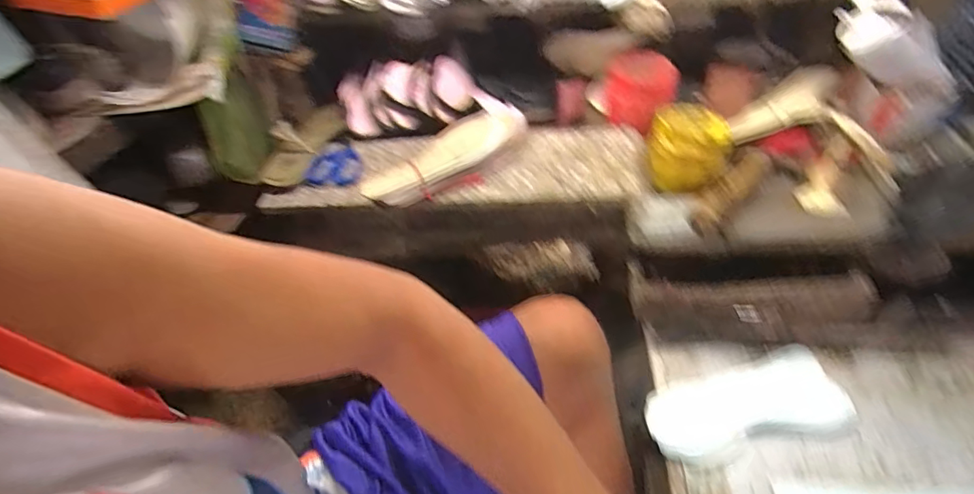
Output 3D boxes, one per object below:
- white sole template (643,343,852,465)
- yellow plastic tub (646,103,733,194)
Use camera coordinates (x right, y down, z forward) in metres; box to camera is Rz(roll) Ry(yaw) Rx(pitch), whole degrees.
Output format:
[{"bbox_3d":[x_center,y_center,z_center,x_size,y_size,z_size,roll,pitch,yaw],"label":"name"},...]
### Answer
[{"bbox_3d":[0.323,0.201,0.643,0.244,0.007,0.103,-16,50,-8],"label":"white sole template"},{"bbox_3d":[0.277,-0.133,0.704,0.101,0.090,0.080,15,49,20],"label":"yellow plastic tub"}]

